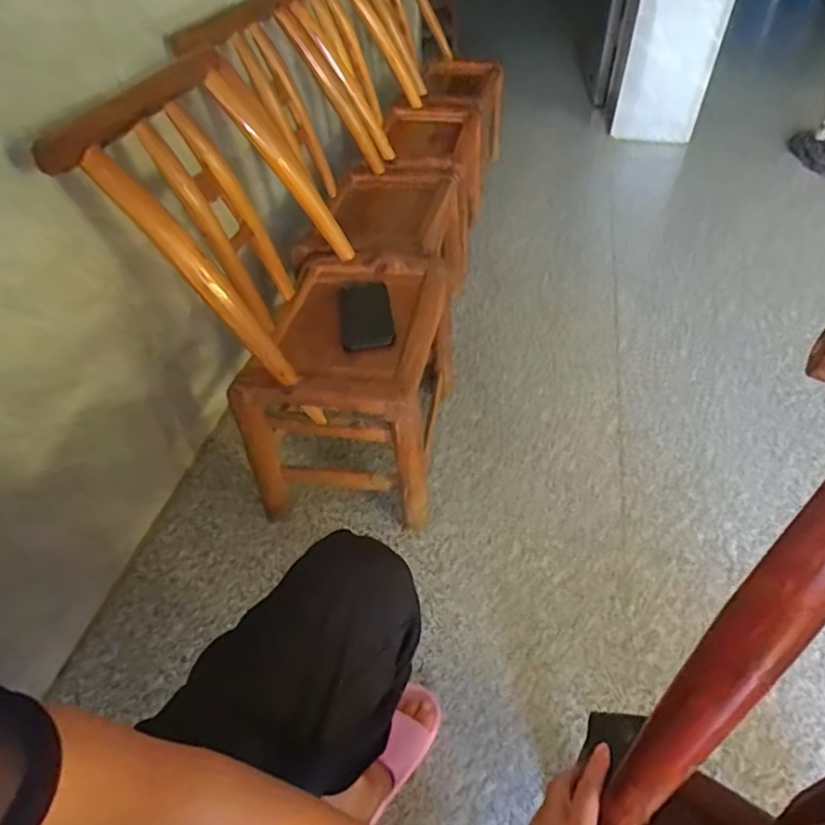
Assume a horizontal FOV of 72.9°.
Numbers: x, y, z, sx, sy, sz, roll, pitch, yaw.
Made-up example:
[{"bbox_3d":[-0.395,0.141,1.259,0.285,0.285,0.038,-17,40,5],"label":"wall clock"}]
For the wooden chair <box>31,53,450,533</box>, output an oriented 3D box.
[{"bbox_3d":[-0.140,-0.185,0.846,0.347,0.564,0.409,4,47,7],"label":"wooden chair"}]

